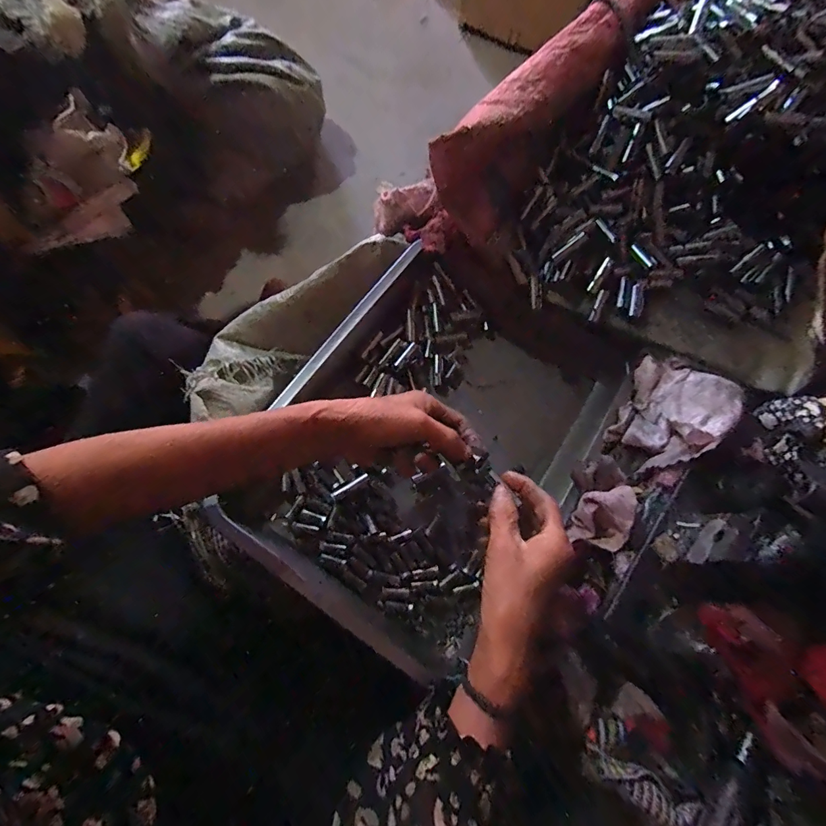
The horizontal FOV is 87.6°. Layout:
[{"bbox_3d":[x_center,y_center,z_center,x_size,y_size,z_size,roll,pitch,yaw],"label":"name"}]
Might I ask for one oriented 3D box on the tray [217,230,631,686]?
[{"bbox_3d":[0.023,0.032,0.429,0.288,0.069,0.360,33,73,11],"label":"tray"}]

